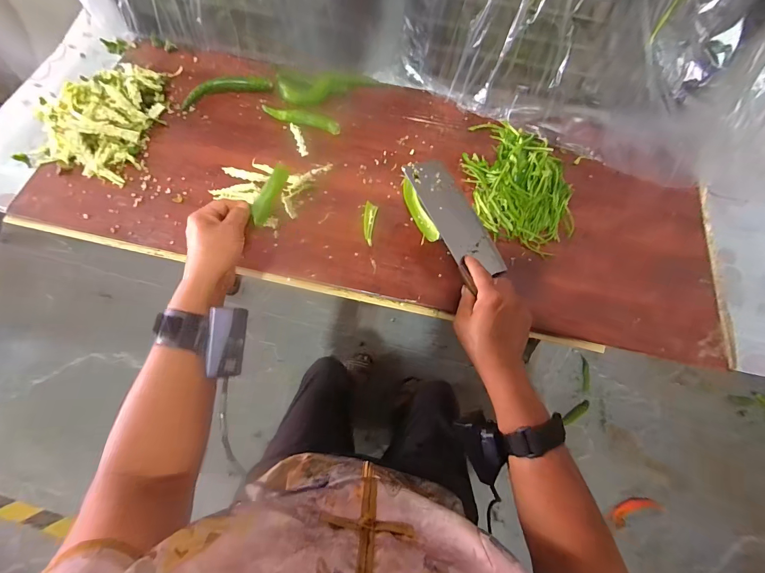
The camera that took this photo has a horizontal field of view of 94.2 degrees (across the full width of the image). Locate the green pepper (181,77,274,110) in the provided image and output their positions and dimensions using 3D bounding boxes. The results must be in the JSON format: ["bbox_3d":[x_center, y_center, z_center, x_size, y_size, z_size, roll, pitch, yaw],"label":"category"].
[{"bbox_3d":[-0.258,-0.326,0.585,0.146,0.017,0.034,-17,71,-8],"label":"green pepper"}]

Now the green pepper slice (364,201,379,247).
[{"bbox_3d":[-0.018,-0.090,0.505,0.018,0.004,0.068,6,69,0],"label":"green pepper slice"}]

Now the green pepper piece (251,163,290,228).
[{"bbox_3d":[-0.140,-0.115,0.441,0.017,0.015,0.080,24,86,7],"label":"green pepper piece"}]

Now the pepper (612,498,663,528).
[{"bbox_3d":[0.677,0.603,0.961,0.048,0.132,0.026,46,29,14],"label":"pepper"}]

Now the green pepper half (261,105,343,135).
[{"bbox_3d":[-0.130,-0.273,0.573,0.134,0.009,0.026,19,70,5],"label":"green pepper half"}]

